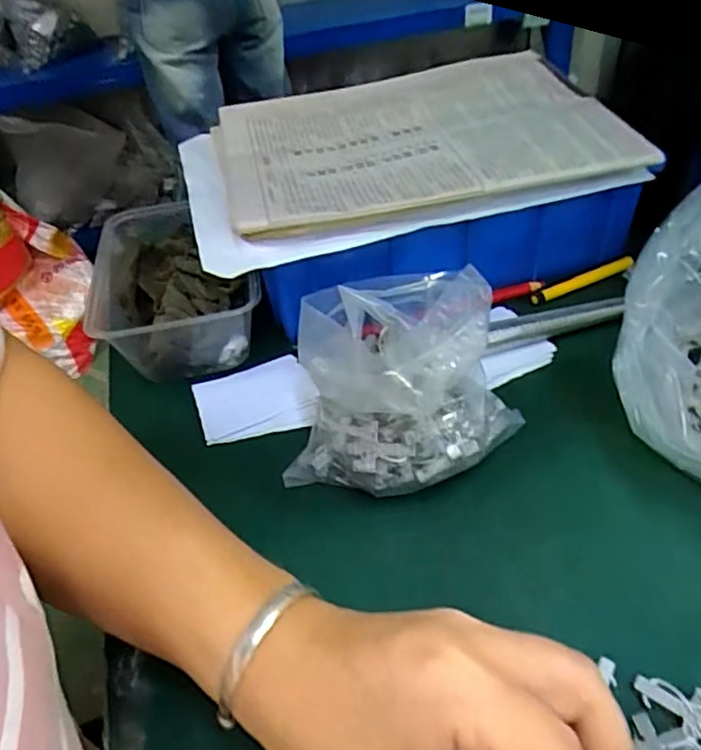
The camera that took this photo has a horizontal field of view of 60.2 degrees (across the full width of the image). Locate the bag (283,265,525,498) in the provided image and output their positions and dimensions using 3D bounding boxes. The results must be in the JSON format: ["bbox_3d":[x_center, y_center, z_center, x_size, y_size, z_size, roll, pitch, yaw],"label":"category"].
[{"bbox_3d":[0.028,0.005,0.330,0.110,0.095,0.094,11,46,20],"label":"bag"}]

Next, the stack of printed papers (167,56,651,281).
[{"bbox_3d":[0.023,-0.168,0.431,0.278,0.029,0.217,-18,46,-3],"label":"stack of printed papers"}]

